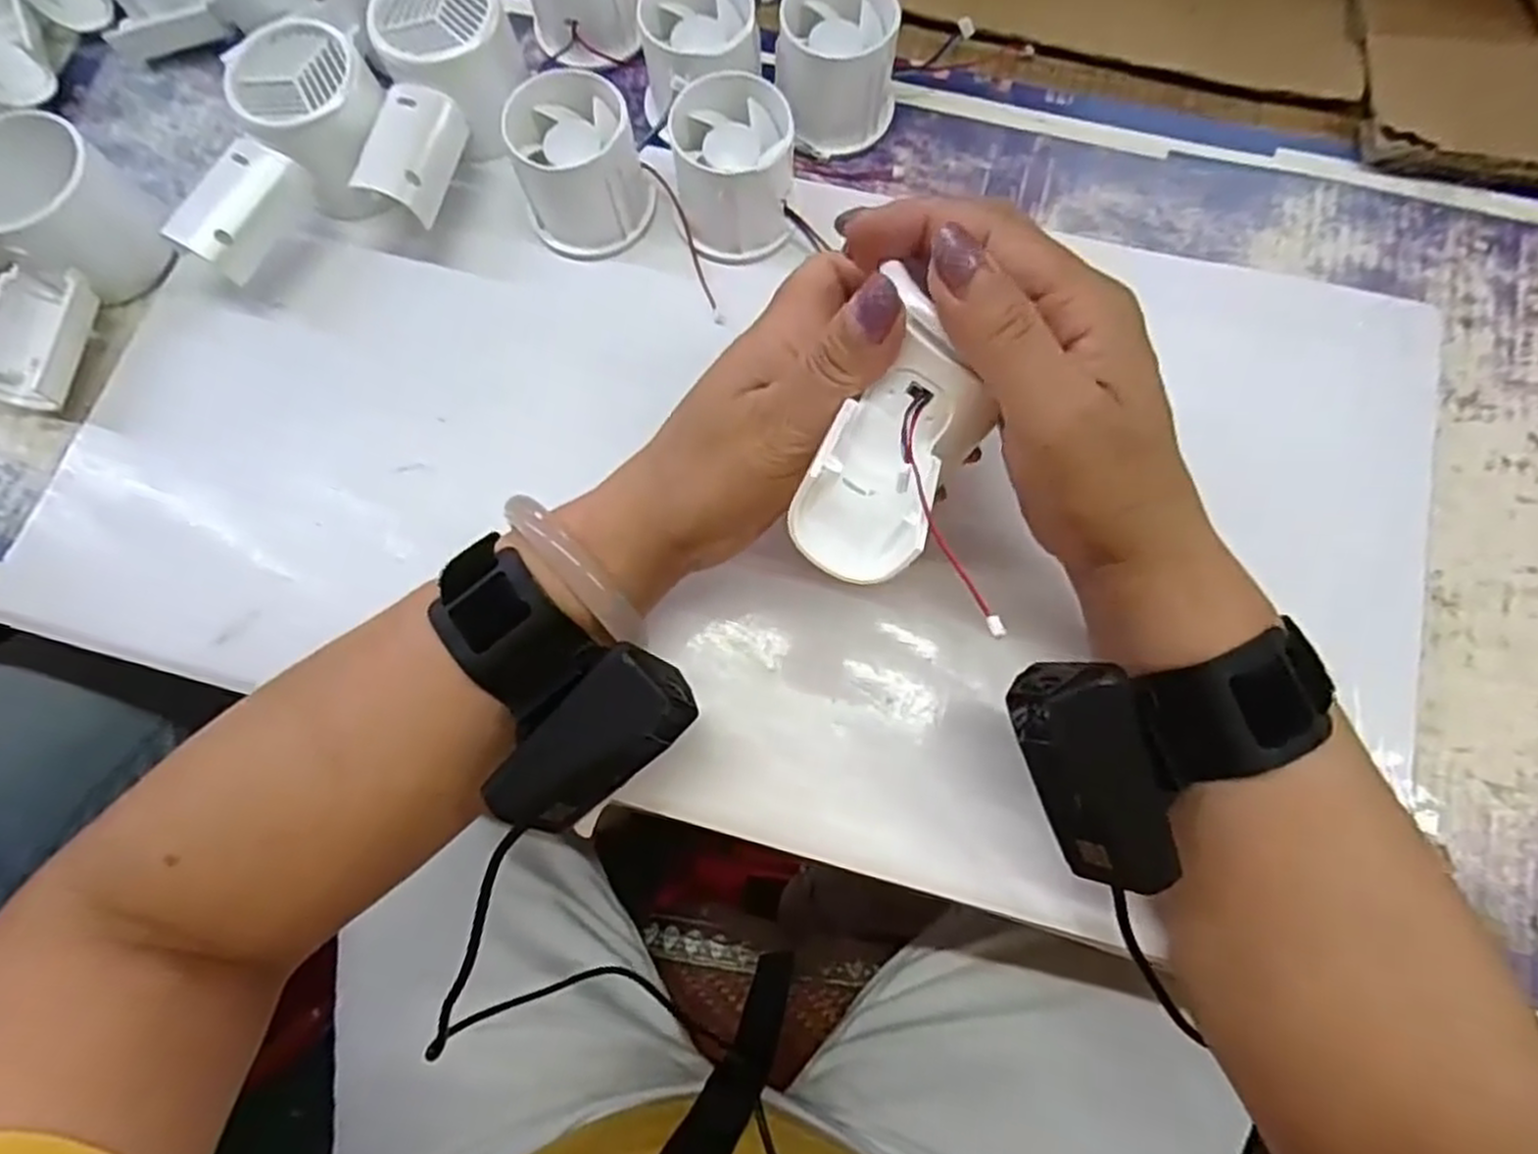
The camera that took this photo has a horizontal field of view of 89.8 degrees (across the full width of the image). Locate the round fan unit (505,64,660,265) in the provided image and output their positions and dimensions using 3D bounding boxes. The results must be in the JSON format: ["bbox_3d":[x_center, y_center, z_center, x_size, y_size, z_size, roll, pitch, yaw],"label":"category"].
[{"bbox_3d":[-0.082,-0.179,0.338,0.055,0.048,0.055,0,76,1],"label":"round fan unit"}]

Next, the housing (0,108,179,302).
[{"bbox_3d":[-0.304,-0.158,0.333,0.052,0.053,0.059,37,79,10],"label":"housing"}]

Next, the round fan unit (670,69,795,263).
[{"bbox_3d":[-0.015,-0.176,0.336,0.049,0.045,0.056,-2,76,1],"label":"round fan unit"}]

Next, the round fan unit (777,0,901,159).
[{"bbox_3d":[0.031,-0.230,0.351,0.052,0.048,0.056,2,76,2],"label":"round fan unit"}]

